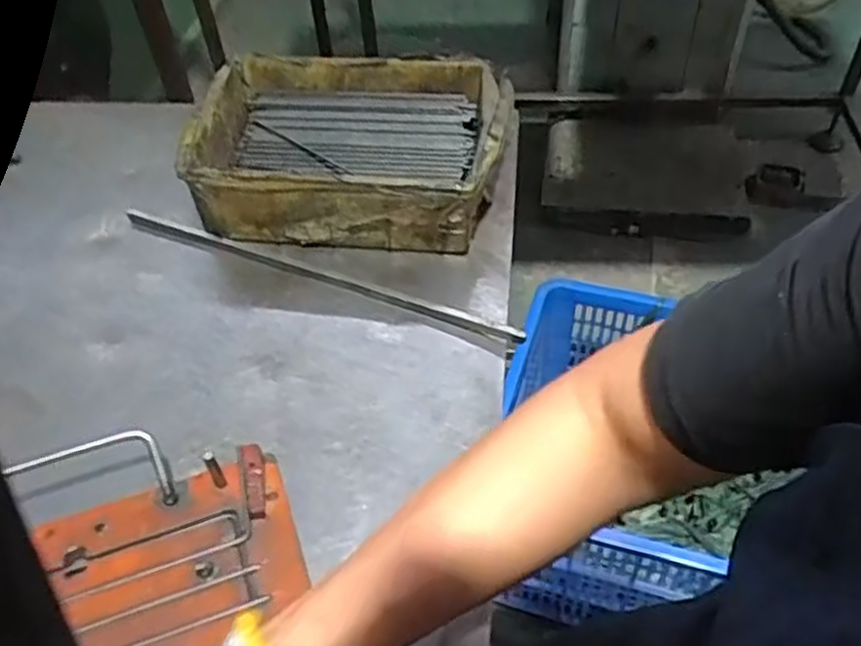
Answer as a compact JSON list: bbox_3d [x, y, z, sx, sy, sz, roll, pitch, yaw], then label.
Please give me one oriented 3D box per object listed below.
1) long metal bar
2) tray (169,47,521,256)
[{"bbox_3d":[-0.100,-0.040,0.612,0.360,0.011,0.016,18,52,17],"label":"long metal bar"},{"bbox_3d":[-0.069,-0.151,0.662,0.255,0.082,0.185,6,49,8],"label":"tray"}]

